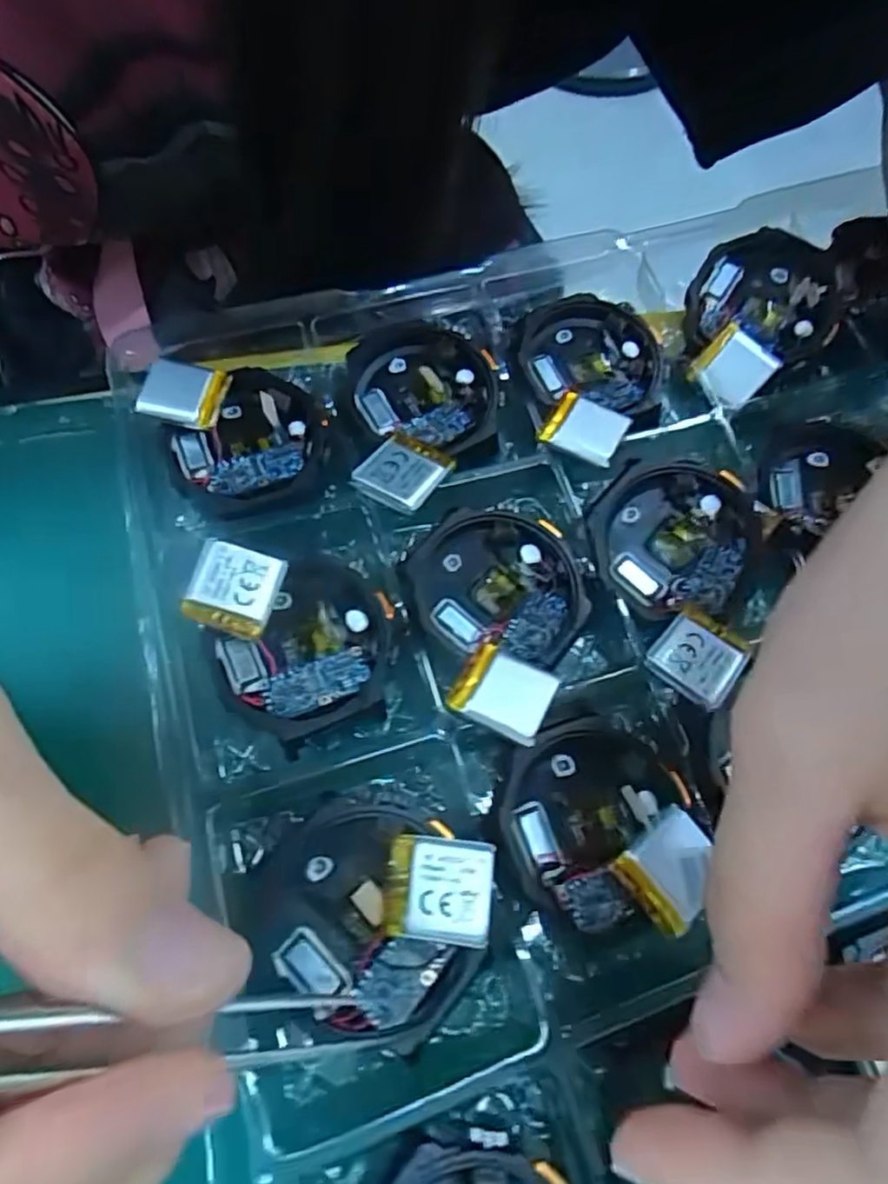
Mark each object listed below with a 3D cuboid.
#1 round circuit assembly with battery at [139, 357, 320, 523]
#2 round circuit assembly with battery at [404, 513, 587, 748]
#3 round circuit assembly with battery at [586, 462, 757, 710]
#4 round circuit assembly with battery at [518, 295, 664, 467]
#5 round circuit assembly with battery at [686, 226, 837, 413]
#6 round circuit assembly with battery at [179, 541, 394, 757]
[{"bbox_3d":[-0.063,-0.047,0.200,0.048,0.012,0.049,0,72,-1],"label":"round circuit assembly with battery"},{"bbox_3d":[0.018,0.004,0.179,0.046,0.020,0.064,-16,74,-7],"label":"round circuit assembly with battery"},{"bbox_3d":[0.064,-0.007,0.190,0.046,0.019,0.069,21,73,5],"label":"round circuit assembly with battery"},{"bbox_3d":[0.045,-0.072,0.215,0.047,0.020,0.068,27,74,7],"label":"round circuit assembly with battery"},{"bbox_3d":[0.106,-0.096,0.229,0.065,0.017,0.047,-35,76,-12],"label":"round circuit assembly with battery"},{"bbox_3d":[-0.041,0.014,0.175,0.050,0.014,0.049,0,72,-1],"label":"round circuit assembly with battery"}]

